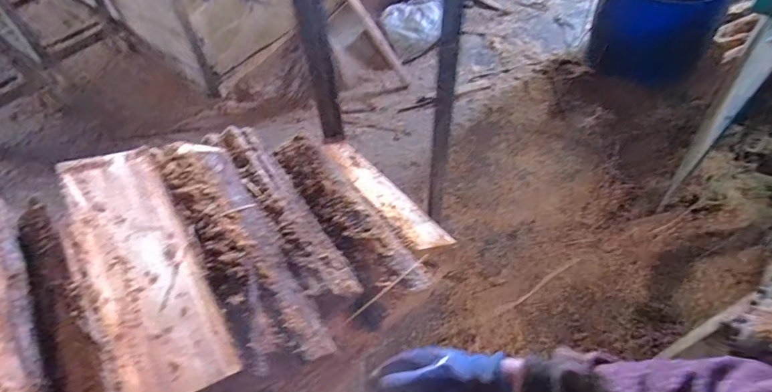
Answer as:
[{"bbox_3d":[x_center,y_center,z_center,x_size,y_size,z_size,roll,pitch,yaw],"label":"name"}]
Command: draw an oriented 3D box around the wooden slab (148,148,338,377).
[{"bbox_3d":[-0.258,0.069,0.732,0.144,0.027,0.491,-10,51,-41],"label":"wooden slab"}]

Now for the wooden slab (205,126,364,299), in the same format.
[{"bbox_3d":[-0.216,0.013,0.857,0.110,0.033,0.503,-13,51,-40],"label":"wooden slab"}]

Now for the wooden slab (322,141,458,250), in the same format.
[{"bbox_3d":[-0.018,-0.012,1.107,0.154,0.023,0.444,-15,50,-46],"label":"wooden slab"}]

